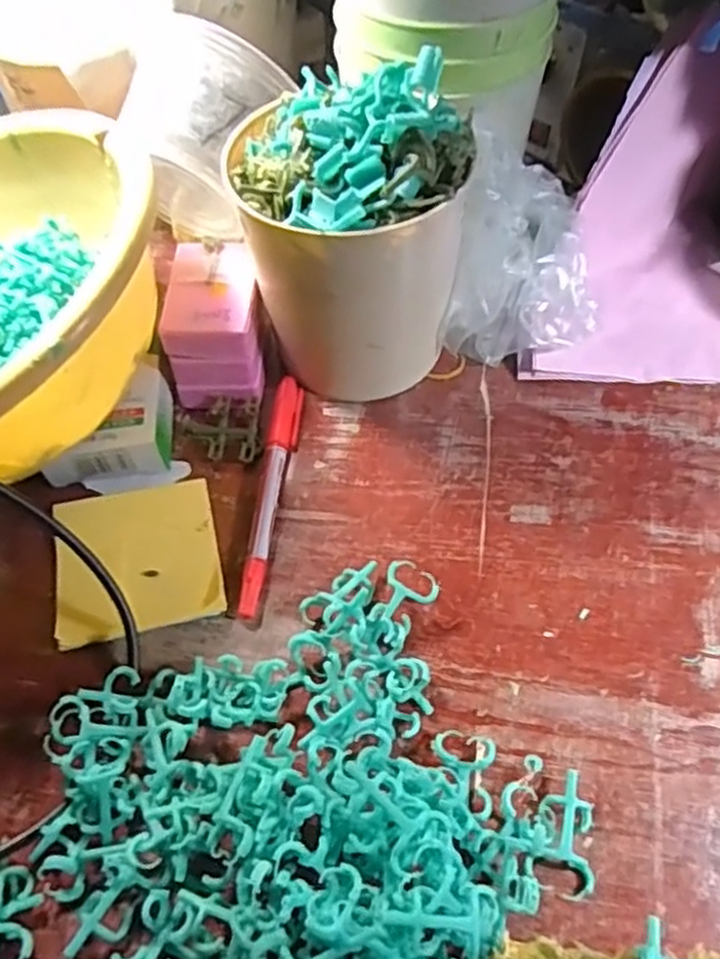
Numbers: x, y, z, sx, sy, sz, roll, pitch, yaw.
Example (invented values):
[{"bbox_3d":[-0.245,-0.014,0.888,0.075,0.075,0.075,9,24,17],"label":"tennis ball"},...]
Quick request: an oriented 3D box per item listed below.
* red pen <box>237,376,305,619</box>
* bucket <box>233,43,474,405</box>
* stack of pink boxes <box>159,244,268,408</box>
[{"bbox_3d":[-0.044,0.004,0.365,0.014,0.011,0.137,4,56,5],"label":"red pen"},{"bbox_3d":[-0.003,-0.113,0.361,0.103,0.149,0.088,-4,55,-1],"label":"bucket"},{"bbox_3d":[-0.077,-0.082,0.395,0.046,0.056,0.070,-4,55,-1],"label":"stack of pink boxes"}]

